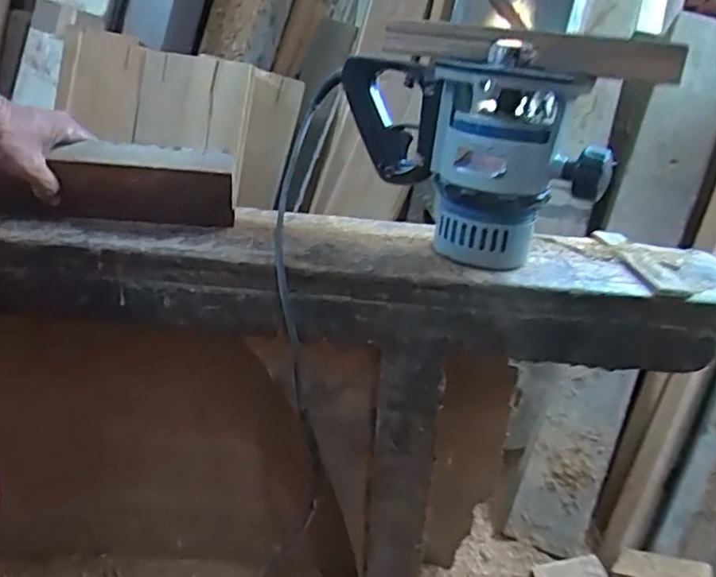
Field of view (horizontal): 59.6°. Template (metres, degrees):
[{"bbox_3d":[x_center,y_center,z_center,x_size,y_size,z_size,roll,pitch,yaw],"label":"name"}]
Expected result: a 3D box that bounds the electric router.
[{"bbox_3d":[0.135,-0.149,0.646,0.122,0.213,0.301,-18,33,-38],"label":"electric router"}]

